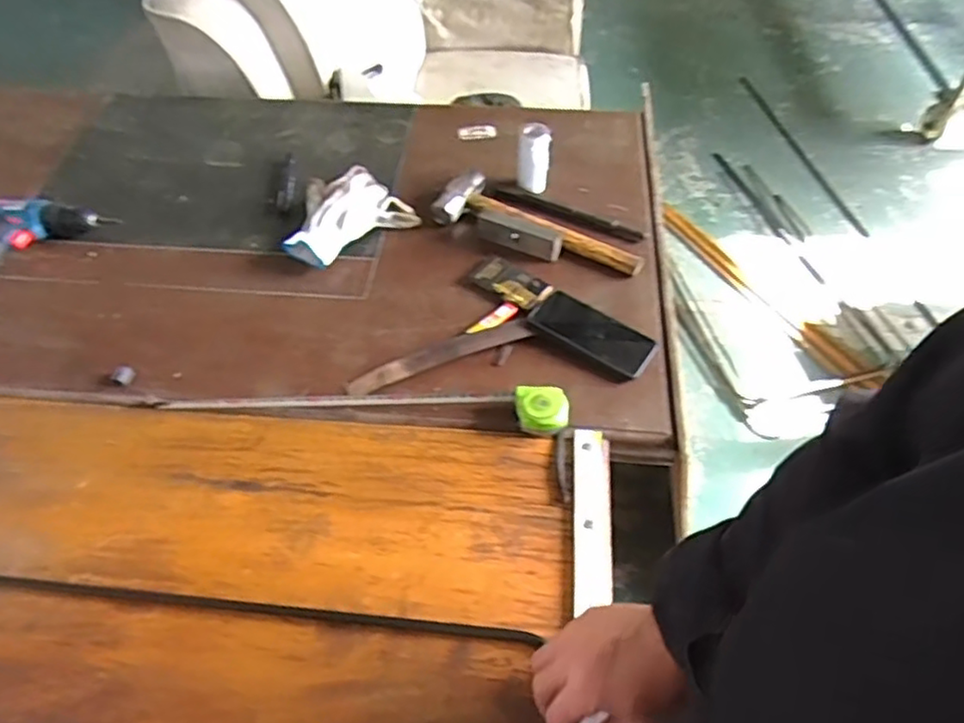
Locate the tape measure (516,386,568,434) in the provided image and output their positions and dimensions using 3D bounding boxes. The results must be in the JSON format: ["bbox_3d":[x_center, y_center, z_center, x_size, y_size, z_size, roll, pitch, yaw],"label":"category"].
[{"bbox_3d":[0.070,0.057,0.776,0.060,0.039,0.052,0,52,1],"label":"tape measure"}]

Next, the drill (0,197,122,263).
[{"bbox_3d":[-0.680,-0.179,0.964,0.241,0.049,0.138,-37,60,-24],"label":"drill"}]

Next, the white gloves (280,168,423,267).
[{"bbox_3d":[-0.212,-0.215,0.988,0.187,0.042,0.142,-34,59,-23],"label":"white gloves"}]

